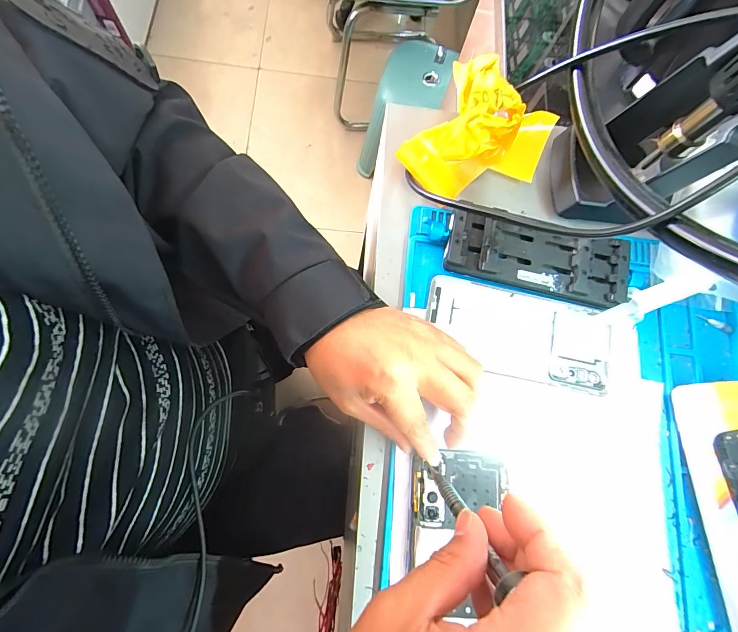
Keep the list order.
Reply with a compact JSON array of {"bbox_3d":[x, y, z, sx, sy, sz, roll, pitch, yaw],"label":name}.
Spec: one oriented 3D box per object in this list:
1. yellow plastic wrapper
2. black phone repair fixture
[{"bbox_3d":[0.095,-0.150,0.302,0.111,0.070,0.094,28,77,2],"label":"yellow plastic wrapper"},{"bbox_3d":[0.141,-0.050,0.293,0.150,0.022,0.055,13,76,-2],"label":"black phone repair fixture"}]

